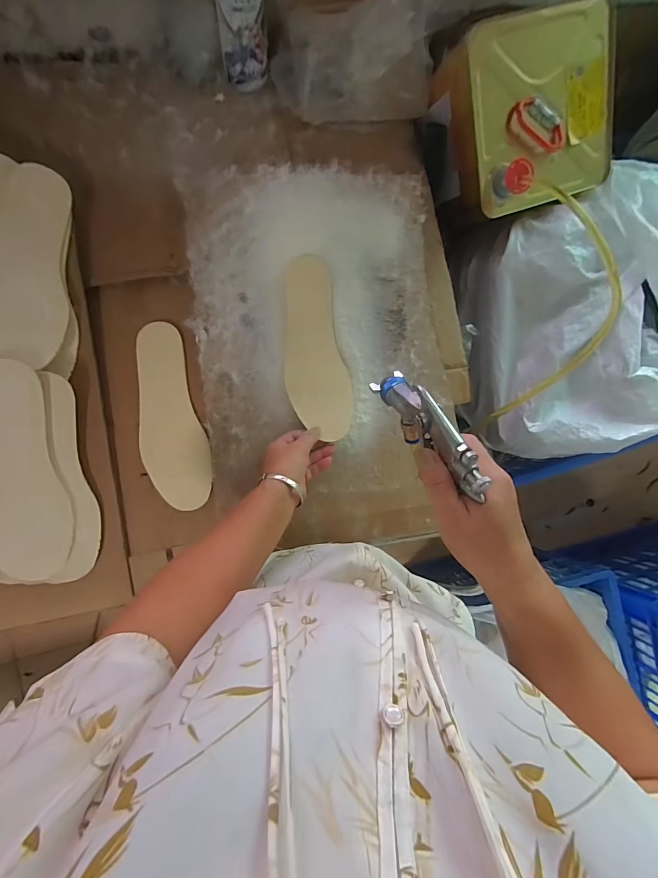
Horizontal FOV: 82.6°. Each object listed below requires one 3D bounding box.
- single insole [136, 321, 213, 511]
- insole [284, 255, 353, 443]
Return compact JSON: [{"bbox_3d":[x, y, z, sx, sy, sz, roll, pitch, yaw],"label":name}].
[{"bbox_3d":[-0.232,-0.031,0.539,0.088,0.009,0.263,-14,89,-8],"label":"single insole"},{"bbox_3d":[-0.022,-0.129,0.547,0.091,0.012,0.261,-11,92,-12],"label":"insole"}]

